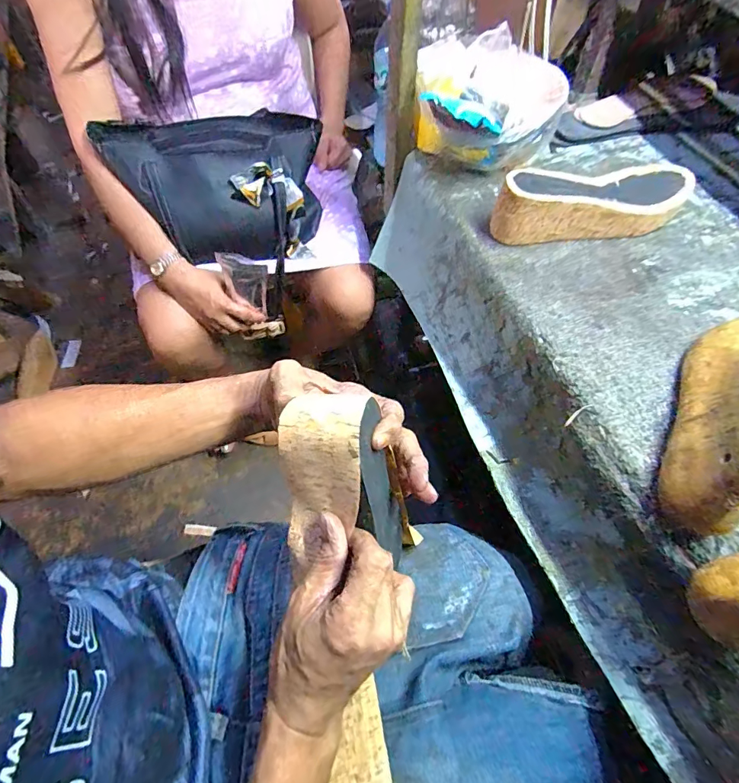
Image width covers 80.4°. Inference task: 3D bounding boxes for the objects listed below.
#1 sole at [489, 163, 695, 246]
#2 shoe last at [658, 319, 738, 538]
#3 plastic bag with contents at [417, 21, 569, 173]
[{"bbox_3d":[0.250,-0.213,0.486,0.232,0.062,0.081,-13,59,-5],"label":"sole"},{"bbox_3d":[0.284,0.002,0.344,0.055,0.087,0.219,31,65,19],"label":"shoe last"},{"bbox_3d":[0.145,-0.336,0.525,0.170,0.124,0.122,-19,60,-9],"label":"plastic bag with contents"}]

